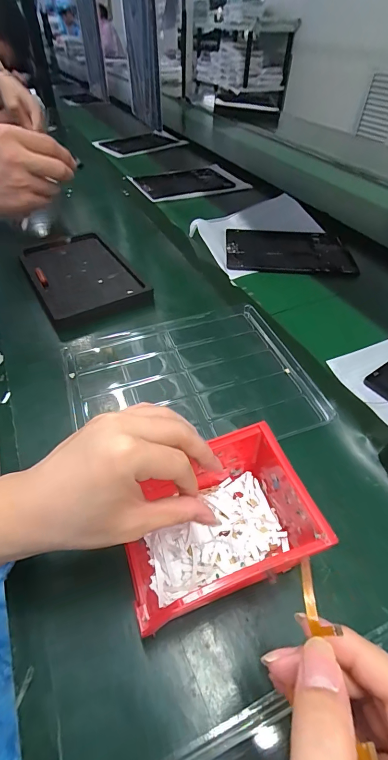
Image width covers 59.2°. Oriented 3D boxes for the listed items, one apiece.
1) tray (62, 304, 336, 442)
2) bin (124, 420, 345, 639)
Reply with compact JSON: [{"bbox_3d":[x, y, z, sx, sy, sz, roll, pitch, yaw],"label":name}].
[{"bbox_3d":[-0.009,-0.002,0.415,0.273,0.016,0.213,-12,48,-12],"label":"tray"},{"bbox_3d":[0.019,0.112,0.270,0.143,0.078,0.102,-14,48,-15],"label":"bin"}]

